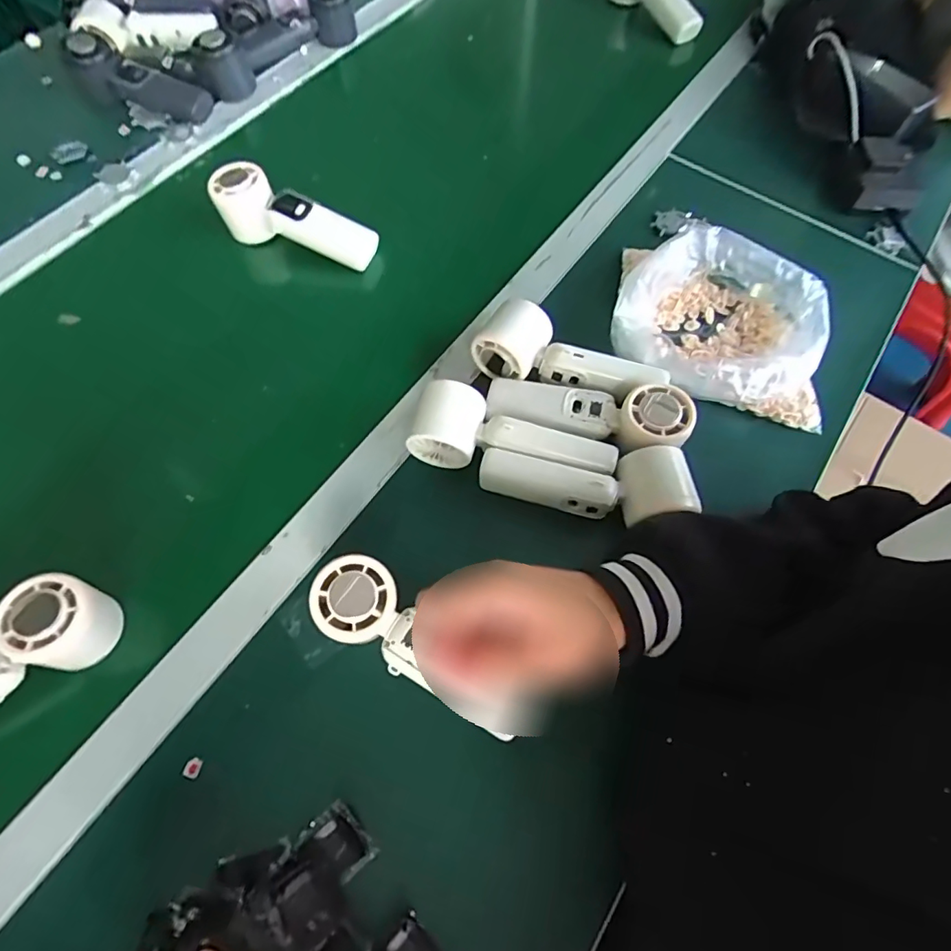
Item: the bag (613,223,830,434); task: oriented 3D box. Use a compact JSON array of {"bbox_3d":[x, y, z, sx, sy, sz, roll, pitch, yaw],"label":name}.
[{"bbox_3d":[0.230,-0.149,0.498,0.188,0.050,0.171,12,65,4],"label":"bag"}]

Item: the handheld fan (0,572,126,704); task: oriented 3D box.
[{"bbox_3d":[-0.328,0.130,0.356,0.162,0.051,0.060,-30,69,-14],"label":"handheld fan"}]

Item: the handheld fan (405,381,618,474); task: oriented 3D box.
[{"bbox_3d":[0.030,-0.028,0.438,0.163,0.048,0.054,13,65,5],"label":"handheld fan"}]

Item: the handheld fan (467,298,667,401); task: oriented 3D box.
[{"bbox_3d":[0.078,-0.099,0.469,0.164,0.045,0.064,28,68,11],"label":"handheld fan"}]

